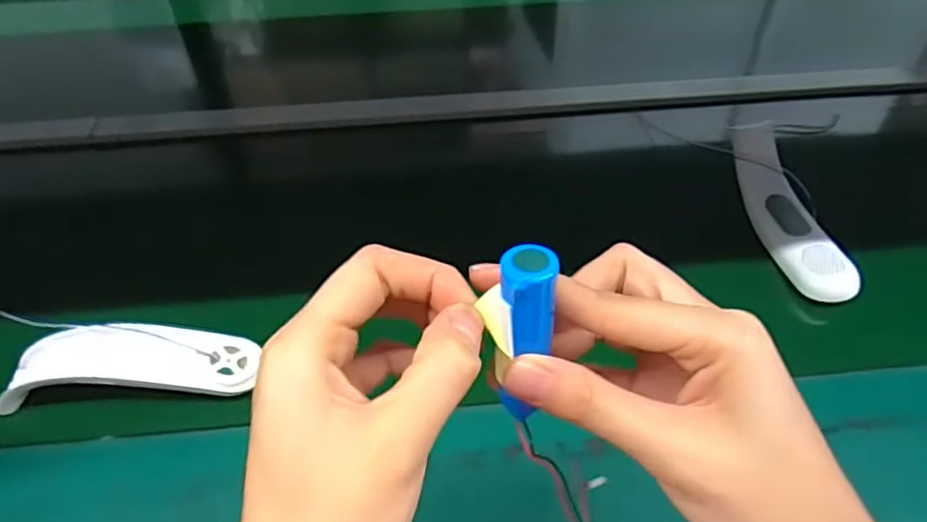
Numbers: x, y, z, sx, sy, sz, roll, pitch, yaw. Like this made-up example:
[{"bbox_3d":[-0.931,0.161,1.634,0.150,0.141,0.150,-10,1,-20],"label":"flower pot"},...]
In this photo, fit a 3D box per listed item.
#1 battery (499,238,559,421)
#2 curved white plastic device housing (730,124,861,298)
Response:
[{"bbox_3d":[0.020,0.026,0.210,0.016,0.063,0.015,10,28,15],"label":"battery"},{"bbox_3d":[0.309,-0.047,0.600,0.046,0.076,0.199,-5,47,-4],"label":"curved white plastic device housing"}]

